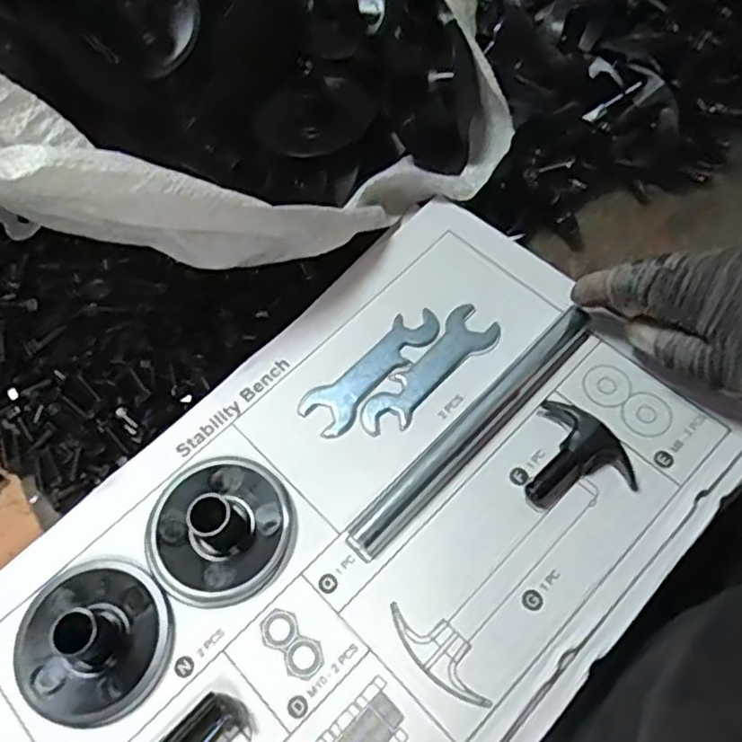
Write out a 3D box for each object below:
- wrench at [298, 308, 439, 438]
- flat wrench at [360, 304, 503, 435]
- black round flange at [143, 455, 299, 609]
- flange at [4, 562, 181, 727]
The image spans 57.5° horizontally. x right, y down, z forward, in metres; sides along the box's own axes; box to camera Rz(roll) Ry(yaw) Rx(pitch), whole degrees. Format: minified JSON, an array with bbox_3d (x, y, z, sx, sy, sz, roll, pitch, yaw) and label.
[{"bbox_3d":[0.000,-0.003,0.381,0.030,0.004,0.092,38,73,21],"label":"wrench"},{"bbox_3d":[0.033,0.000,0.375,0.028,0.004,0.093,40,73,21],"label":"flat wrench"},{"bbox_3d":[-0.077,0.075,0.332,0.073,0.027,0.072,-2,63,4],"label":"black round flange"},{"bbox_3d":[-0.132,0.124,0.312,0.073,0.026,0.069,-2,63,4],"label":"flange"}]

